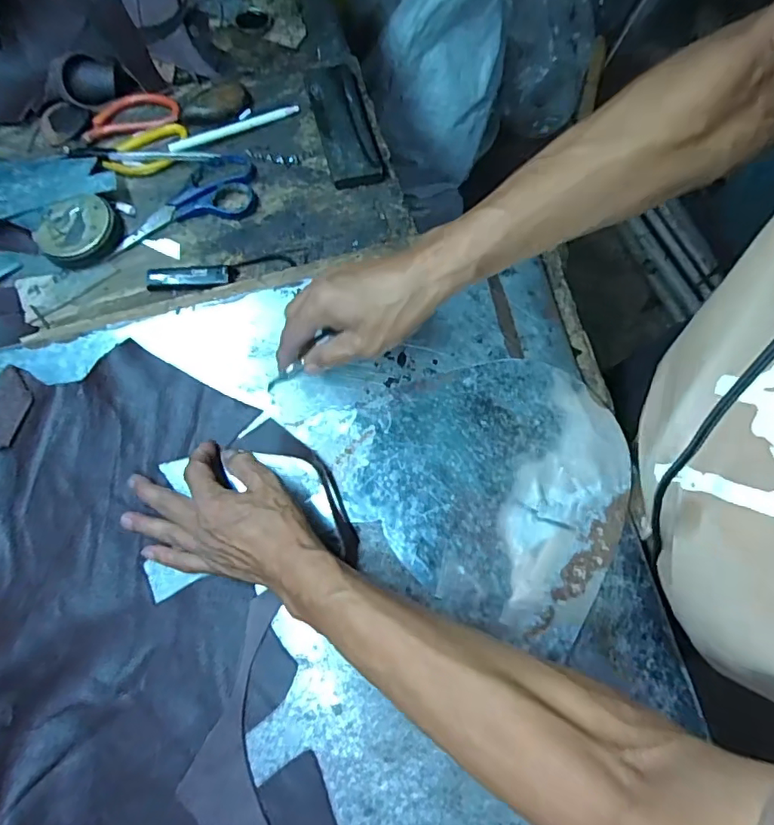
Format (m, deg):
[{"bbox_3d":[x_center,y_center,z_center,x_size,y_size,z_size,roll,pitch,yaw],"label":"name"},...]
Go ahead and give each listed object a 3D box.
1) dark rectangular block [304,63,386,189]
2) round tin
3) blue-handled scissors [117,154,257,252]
[{"bbox_3d":[-0.046,-0.310,0.575,0.055,0.021,0.159,-13,76,-7],"label":"dark rectangular block"},{"bbox_3d":[-0.301,-0.179,0.525,0.079,0.021,0.069,-39,80,-12],"label":"round tin"},{"bbox_3d":[-0.203,-0.215,0.547,0.151,0.012,0.071,-24,78,-9],"label":"blue-handled scissors"}]

